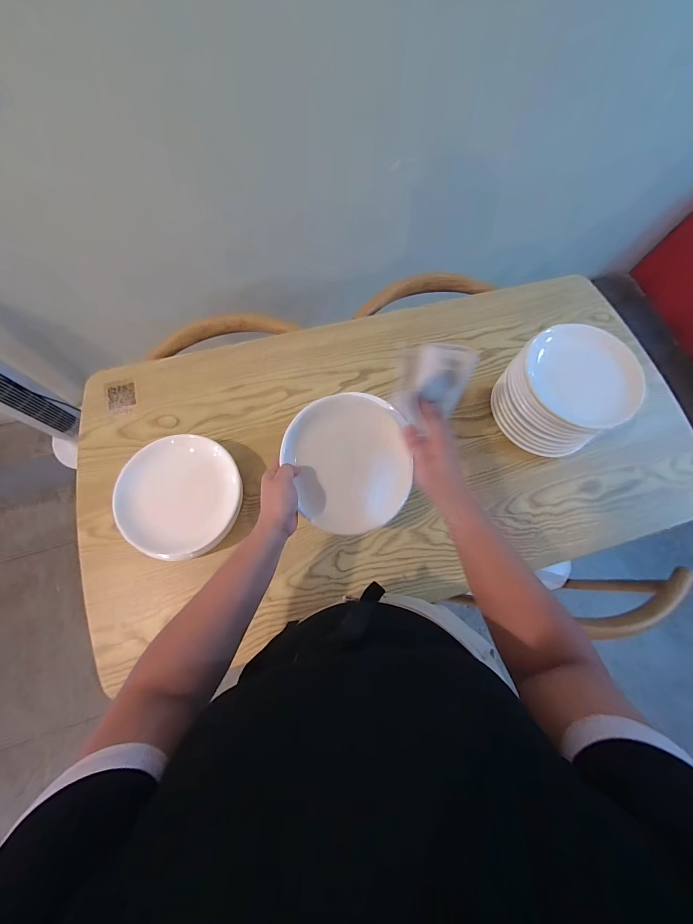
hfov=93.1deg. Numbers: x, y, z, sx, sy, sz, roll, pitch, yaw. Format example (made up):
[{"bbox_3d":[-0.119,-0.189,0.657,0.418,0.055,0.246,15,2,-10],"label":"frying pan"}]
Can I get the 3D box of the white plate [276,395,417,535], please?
[{"bbox_3d":[0.003,0.003,0.481,0.179,0.030,0.199,-7,92,-19],"label":"white plate"}]

